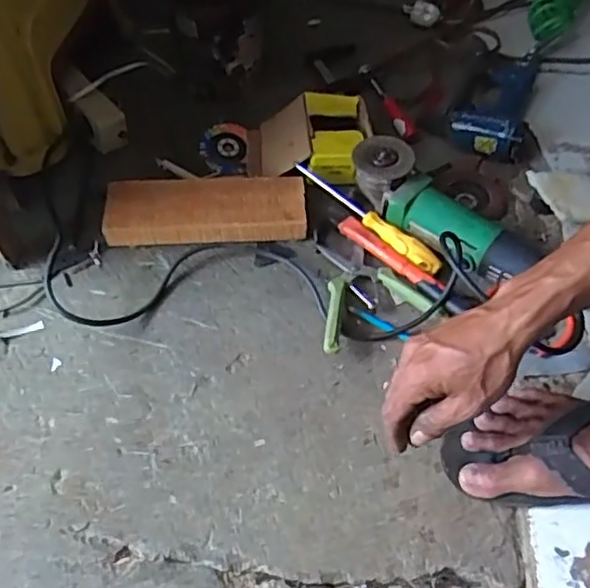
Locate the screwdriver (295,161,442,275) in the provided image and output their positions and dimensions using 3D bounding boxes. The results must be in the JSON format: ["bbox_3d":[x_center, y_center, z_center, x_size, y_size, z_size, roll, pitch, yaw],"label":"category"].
[{"bbox_3d":[0.088,-0.094,0.773,0.024,0.035,0.216,-38,63,-24],"label":"screwdriver"}]

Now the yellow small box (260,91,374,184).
[{"bbox_3d":[0.026,-0.203,0.840,0.150,0.057,0.121,-6,55,-5],"label":"yellow small box"}]

